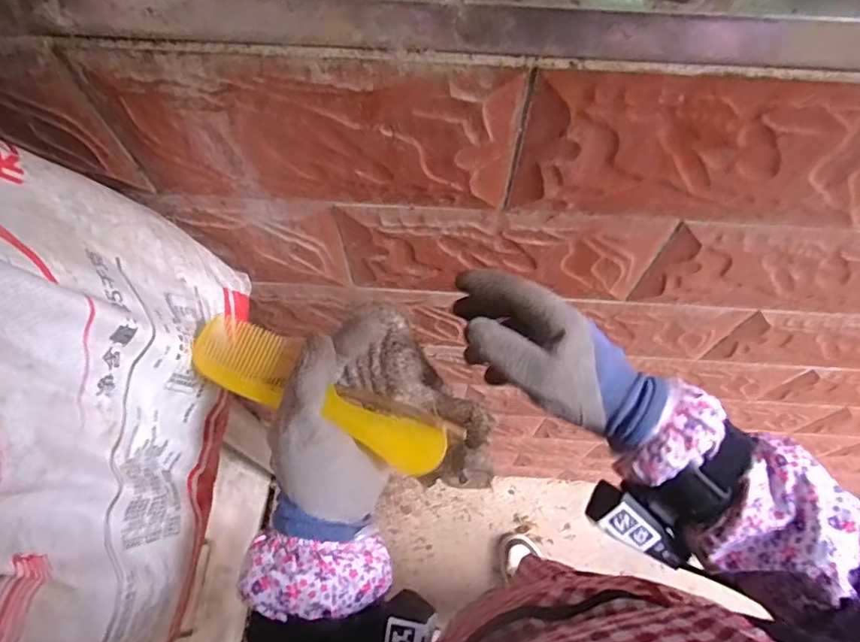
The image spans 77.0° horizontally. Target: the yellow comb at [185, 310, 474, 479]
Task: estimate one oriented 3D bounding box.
[{"bbox_3d":[-0.076,0.049,0.372,0.192,0.015,0.049,23,67,11],"label":"yellow comb"}]

